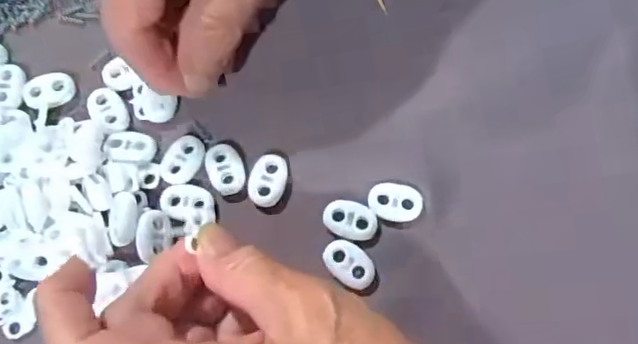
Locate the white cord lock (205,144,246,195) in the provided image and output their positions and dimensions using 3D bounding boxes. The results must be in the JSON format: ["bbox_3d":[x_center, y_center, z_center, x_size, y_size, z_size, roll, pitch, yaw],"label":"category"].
[{"bbox_3d":[-0.040,-0.002,0.257,0.015,0.004,0.022,-21,73,-5],"label":"white cord lock"}]

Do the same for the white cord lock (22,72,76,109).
[{"bbox_3d":[-0.120,-0.036,0.268,0.023,0.004,0.015,-9,73,-1],"label":"white cord lock"}]

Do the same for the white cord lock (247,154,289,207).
[{"bbox_3d":[-0.022,0.003,0.257,0.016,0.004,0.023,12,74,6],"label":"white cord lock"}]

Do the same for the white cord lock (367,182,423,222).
[{"bbox_3d":[0.032,0.013,0.253,0.022,0.005,0.015,10,74,5],"label":"white cord lock"}]

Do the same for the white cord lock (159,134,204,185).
[{"bbox_3d":[-0.058,-0.006,0.258,0.016,0.004,0.023,29,76,10],"label":"white cord lock"}]

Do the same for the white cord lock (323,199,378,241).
[{"bbox_3d":[0.013,0.020,0.251,0.022,0.004,0.016,19,75,8],"label":"white cord lock"}]

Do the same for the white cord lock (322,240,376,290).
[{"bbox_3d":[0.012,0.038,0.245,0.023,0.005,0.015,39,78,12],"label":"white cord lock"}]

